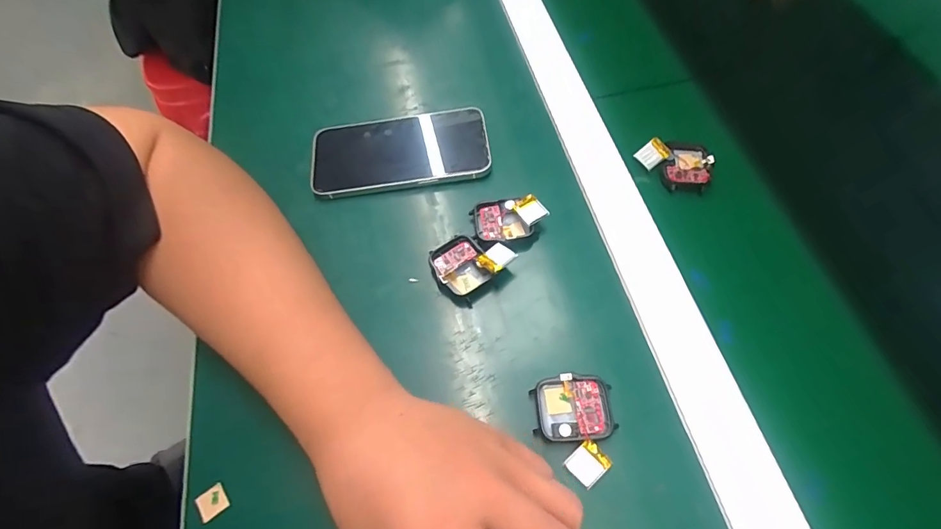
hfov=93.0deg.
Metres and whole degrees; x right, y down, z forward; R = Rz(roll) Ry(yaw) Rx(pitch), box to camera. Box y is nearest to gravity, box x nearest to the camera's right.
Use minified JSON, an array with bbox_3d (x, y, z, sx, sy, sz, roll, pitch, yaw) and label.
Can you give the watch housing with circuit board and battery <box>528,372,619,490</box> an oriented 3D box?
[{"bbox_3d":[0.062,0.095,0.261,0.045,0.009,0.058,-4,61,1],"label":"watch housing with circuit board and battery"}]

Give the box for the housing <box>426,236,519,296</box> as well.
[{"bbox_3d":[0.000,-0.003,0.315,0.050,0.021,0.042,-27,63,-12],"label":"housing"}]

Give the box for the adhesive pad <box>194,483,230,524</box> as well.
[{"bbox_3d":[-0.151,0.139,0.261,0.016,0.004,0.016,-35,65,-16],"label":"adhesive pad"}]

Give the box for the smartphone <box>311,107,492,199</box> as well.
[{"bbox_3d":[-0.058,-0.094,0.372,0.142,0.012,0.072,-7,63,0],"label":"smartphone"}]

